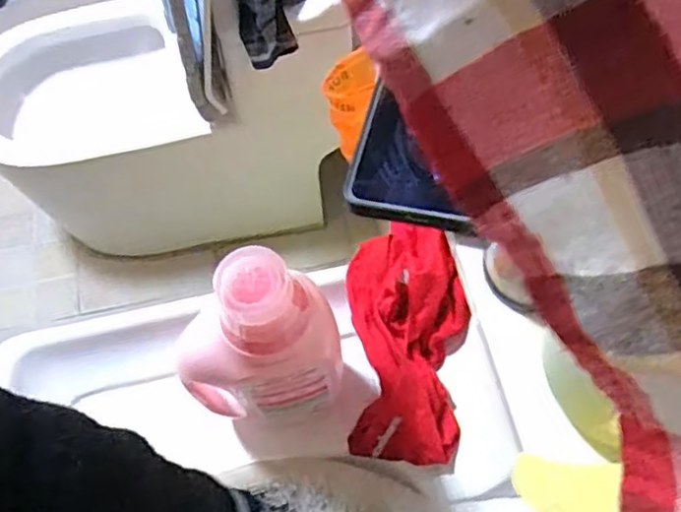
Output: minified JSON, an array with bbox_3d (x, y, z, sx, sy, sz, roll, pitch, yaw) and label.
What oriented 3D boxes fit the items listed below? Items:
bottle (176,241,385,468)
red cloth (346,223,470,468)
[{"bbox_3d":[-0.058,0.087,0.493,0.112,0.255,0.079,-32,65,-13],"label":"bottle"},{"bbox_3d":[0.061,0.072,0.582,0.108,0.055,0.218,-1,84,2],"label":"red cloth"}]

